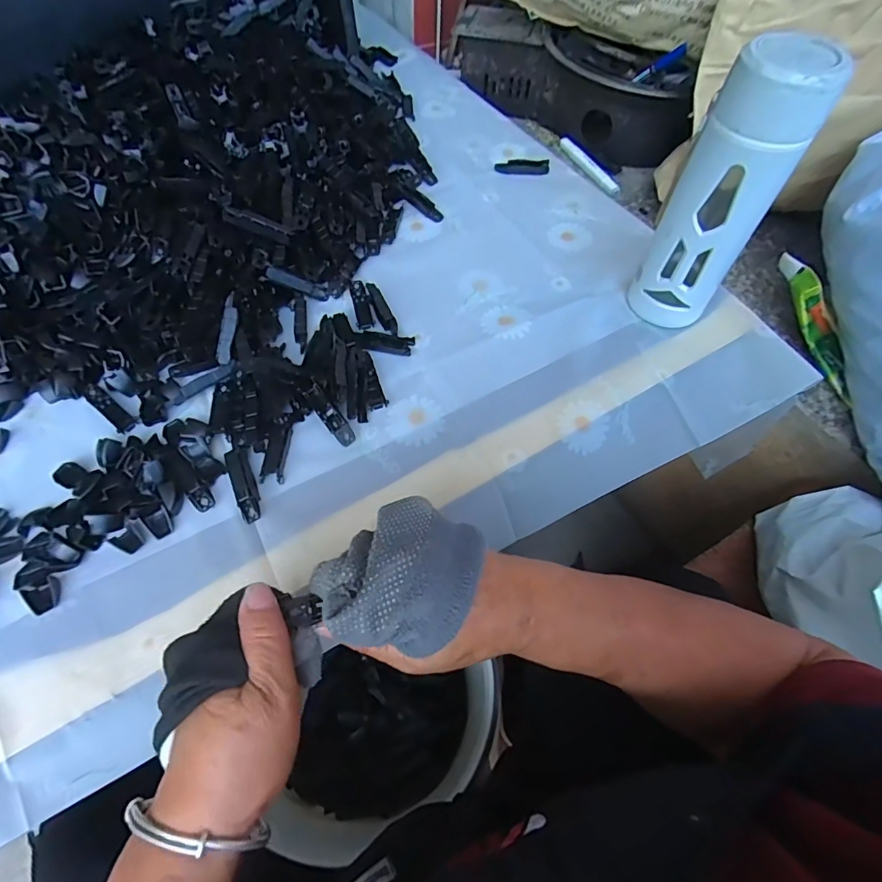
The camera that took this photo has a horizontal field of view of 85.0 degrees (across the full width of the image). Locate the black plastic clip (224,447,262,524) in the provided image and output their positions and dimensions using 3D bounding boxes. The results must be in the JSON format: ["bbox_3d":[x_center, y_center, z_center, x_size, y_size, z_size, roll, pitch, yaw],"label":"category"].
[{"bbox_3d":[-0.154,0.033,0.374,0.018,0.012,0.062,-21,63,-12],"label":"black plastic clip"}]

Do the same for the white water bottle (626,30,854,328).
[{"bbox_3d":[0.219,-0.184,0.387,0.070,0.210,0.055,30,64,15],"label":"white water bottle"}]

